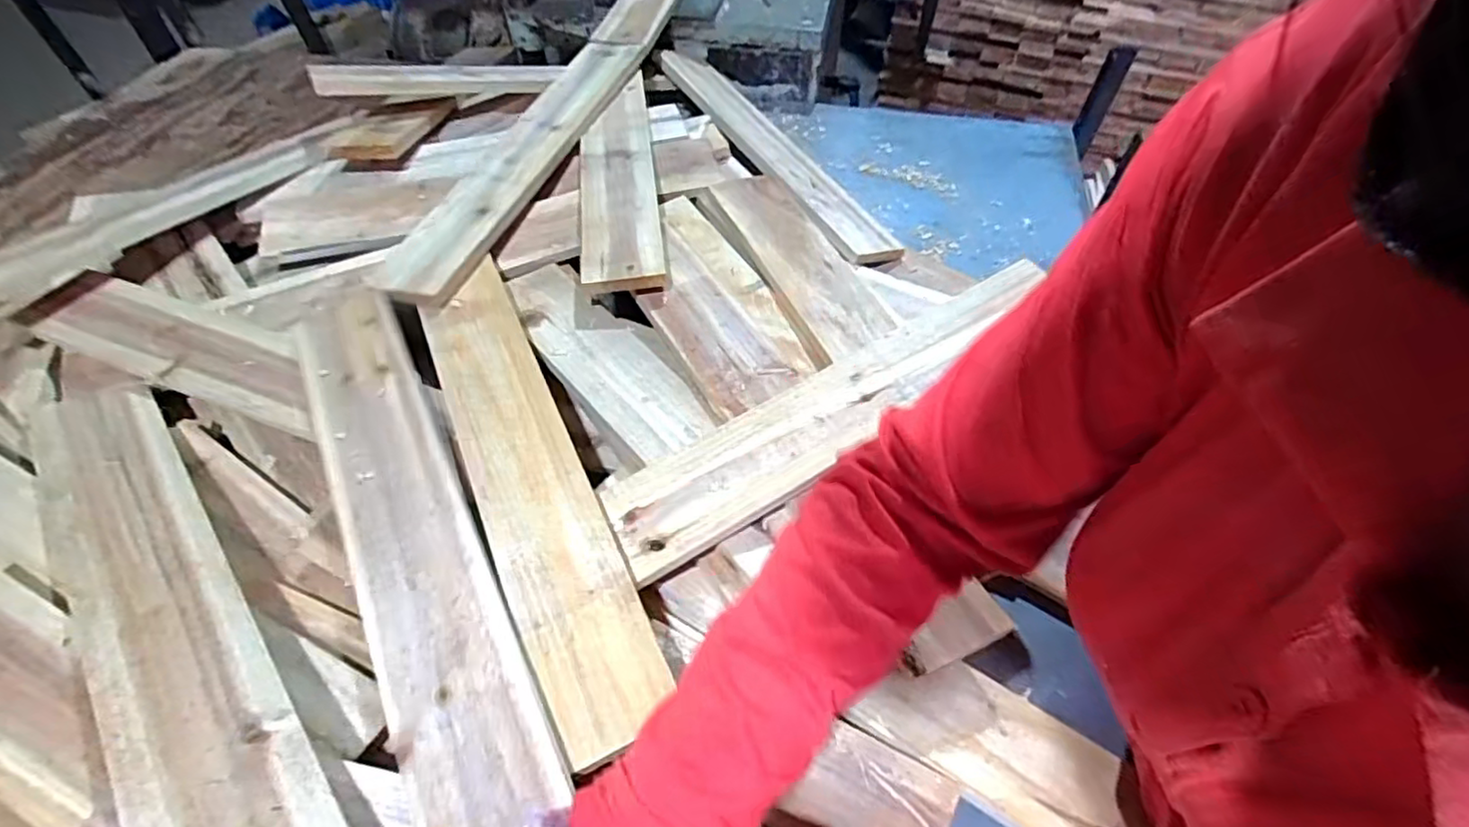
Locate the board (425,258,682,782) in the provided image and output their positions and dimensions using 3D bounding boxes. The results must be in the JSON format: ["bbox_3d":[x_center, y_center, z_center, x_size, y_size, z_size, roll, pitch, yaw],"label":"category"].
[{"bbox_3d":[-0.161,0.034,0.496,0.078,0.014,0.431,-22,56,-16],"label":"board"}]

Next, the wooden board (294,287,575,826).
[{"bbox_3d":[-0.242,0.058,0.467,0.081,0.016,0.474,-25,57,-18],"label":"wooden board"}]

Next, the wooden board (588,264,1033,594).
[{"bbox_3d":[0.084,-0.010,0.521,0.401,0.011,0.091,-29,58,-14],"label":"wooden board"}]

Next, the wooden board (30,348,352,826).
[{"bbox_3d":[-0.387,0.104,0.435,0.081,0.015,0.542,-22,48,-41],"label":"wooden board"}]

